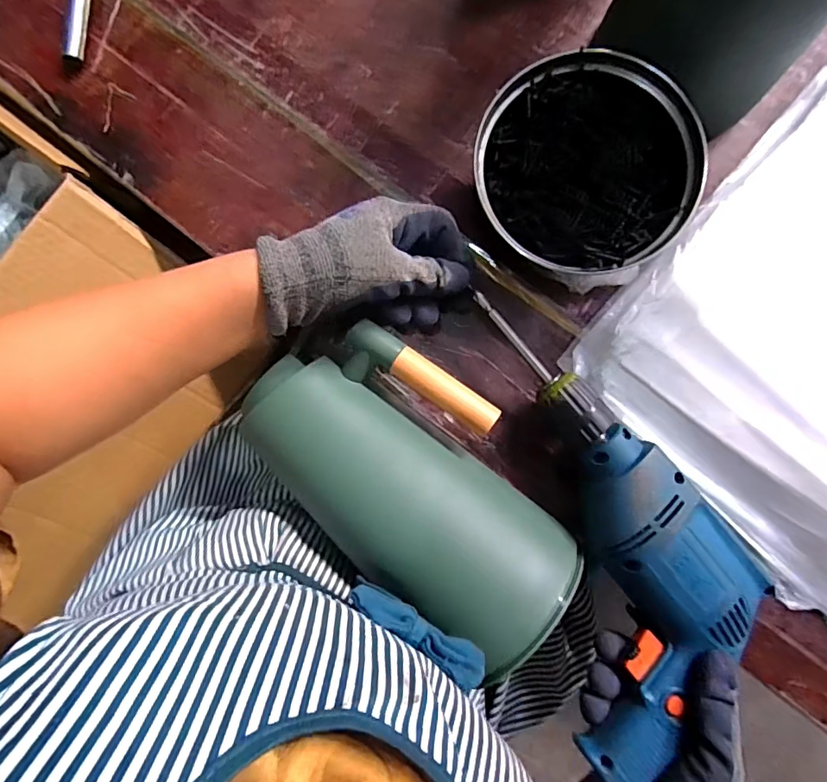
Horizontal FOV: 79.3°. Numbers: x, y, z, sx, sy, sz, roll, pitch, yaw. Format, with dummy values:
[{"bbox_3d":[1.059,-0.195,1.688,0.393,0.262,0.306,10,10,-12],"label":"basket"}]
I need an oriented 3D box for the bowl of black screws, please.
[{"bbox_3d":[0.121,-0.155,0.365,0.149,0.075,0.144,0,87,1],"label":"bowl of black screws"}]

